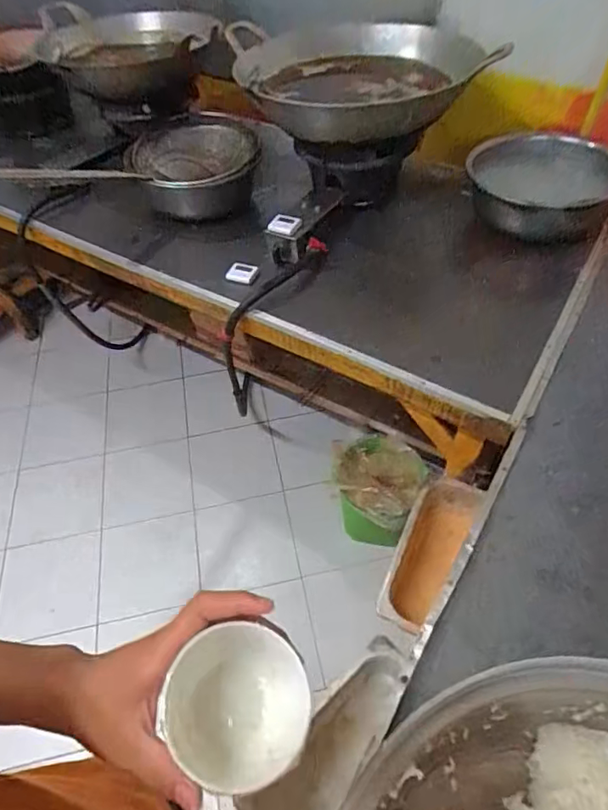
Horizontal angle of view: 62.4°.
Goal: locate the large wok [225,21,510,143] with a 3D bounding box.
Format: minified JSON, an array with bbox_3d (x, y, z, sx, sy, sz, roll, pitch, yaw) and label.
[{"bbox_3d":[0.118,-0.744,1.137,0.513,0.169,0.411,-10,51,-4],"label":"large wok"}]

